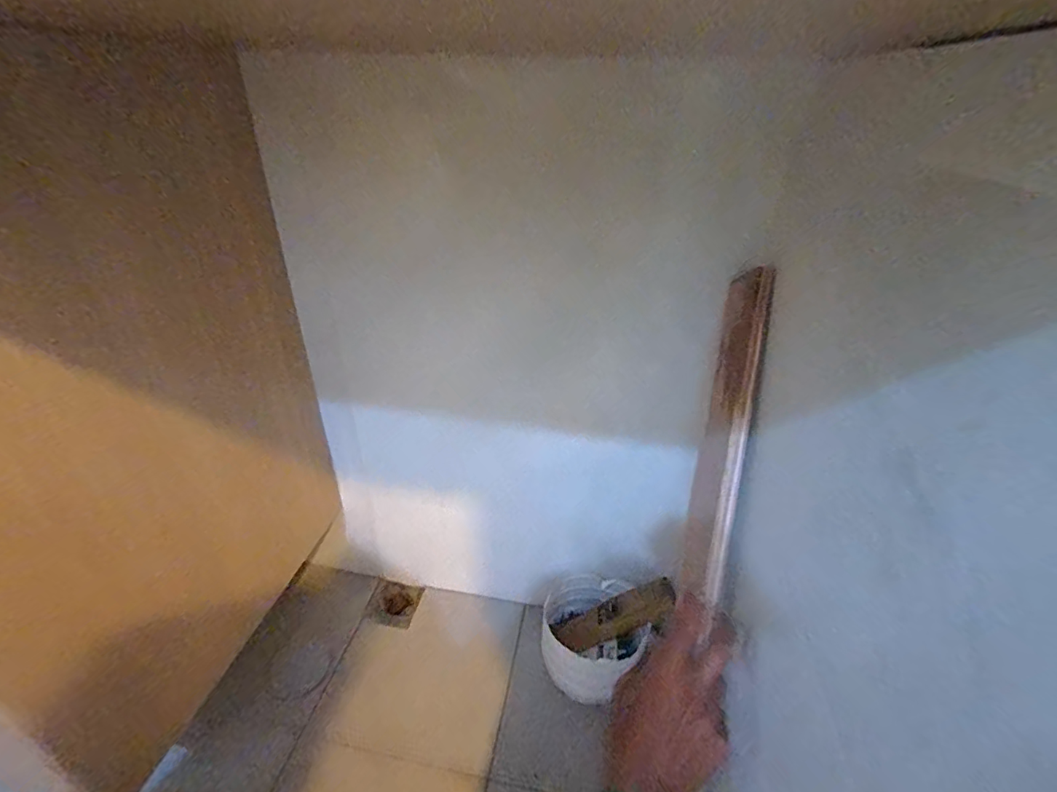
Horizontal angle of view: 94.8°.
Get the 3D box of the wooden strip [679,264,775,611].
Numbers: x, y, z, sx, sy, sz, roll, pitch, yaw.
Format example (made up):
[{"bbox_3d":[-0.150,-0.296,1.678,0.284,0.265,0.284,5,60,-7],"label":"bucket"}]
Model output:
[{"bbox_3d":[0.215,0.039,0.535,0.012,0.352,0.080,11,-3,-12],"label":"wooden strip"}]

